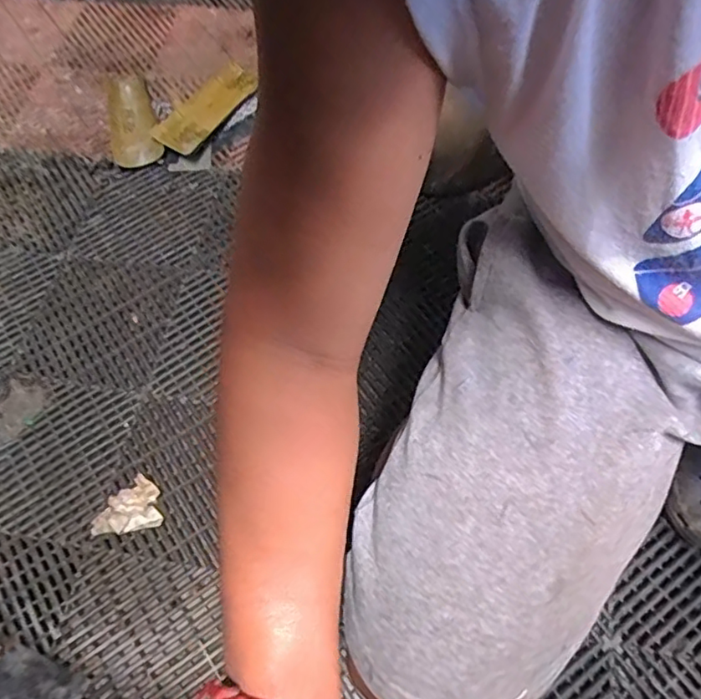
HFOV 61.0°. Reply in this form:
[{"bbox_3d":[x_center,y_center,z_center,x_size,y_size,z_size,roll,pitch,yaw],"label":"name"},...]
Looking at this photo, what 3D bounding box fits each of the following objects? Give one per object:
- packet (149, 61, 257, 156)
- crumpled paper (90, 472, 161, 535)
[{"bbox_3d":[-0.244,-0.411,1.014,0.058,0.051,0.205,30,67,16],"label":"packet"},{"bbox_3d":[-0.264,0.197,0.715,0.063,0.023,0.082,34,68,17],"label":"crumpled paper"}]

